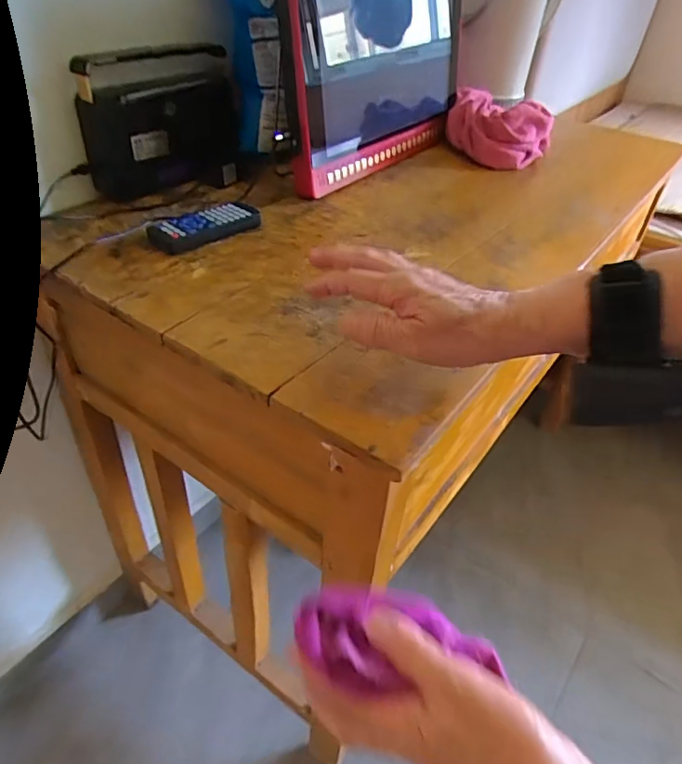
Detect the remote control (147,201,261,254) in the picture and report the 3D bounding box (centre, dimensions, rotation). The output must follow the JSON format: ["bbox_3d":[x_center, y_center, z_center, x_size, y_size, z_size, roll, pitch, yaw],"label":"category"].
[{"bbox_3d":[-0.142,-0.160,0.555,0.111,0.021,0.050,-31,51,-35],"label":"remote control"}]

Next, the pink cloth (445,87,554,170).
[{"bbox_3d":[0.236,-0.385,0.819,0.156,0.078,0.147,13,40,10],"label":"pink cloth"}]

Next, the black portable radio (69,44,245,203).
[{"bbox_3d":[-0.199,-0.293,0.613,0.180,0.143,0.059,-19,45,-26],"label":"black portable radio"}]

